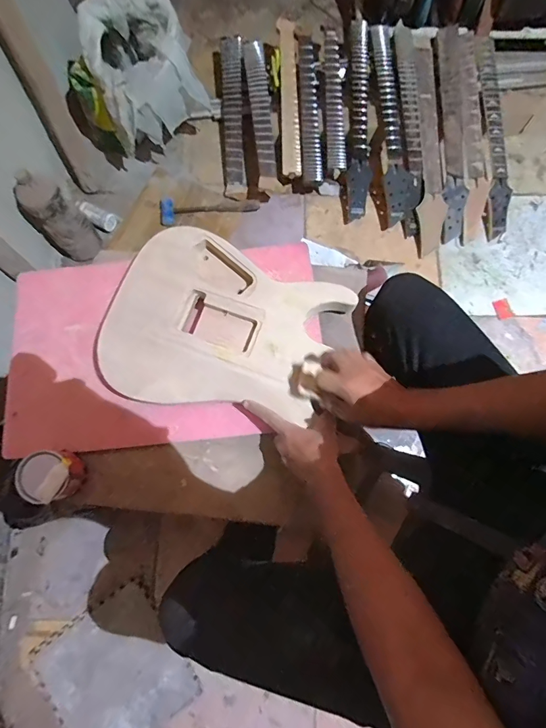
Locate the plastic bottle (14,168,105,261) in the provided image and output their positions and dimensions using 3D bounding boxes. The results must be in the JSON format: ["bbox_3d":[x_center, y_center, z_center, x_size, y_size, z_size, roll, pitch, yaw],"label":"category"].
[{"bbox_3d":[-0.545,-0.367,0.994,0.111,0.296,0.101,0,77,0],"label":"plastic bottle"}]

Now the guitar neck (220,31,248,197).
[{"bbox_3d":[-0.128,-0.783,1.205,0.075,0.025,0.539,-3,84,12],"label":"guitar neck"}]

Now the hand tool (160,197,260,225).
[{"bbox_3d":[-0.195,-0.485,1.167,0.302,0.032,0.095,-12,77,-3],"label":"hand tool"}]

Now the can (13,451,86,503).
[{"bbox_3d":[-0.331,0.166,0.567,0.075,0.070,0.072,3,77,1],"label":"can"}]

